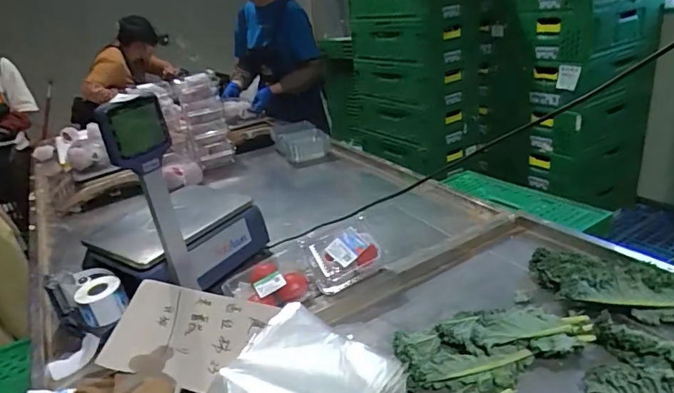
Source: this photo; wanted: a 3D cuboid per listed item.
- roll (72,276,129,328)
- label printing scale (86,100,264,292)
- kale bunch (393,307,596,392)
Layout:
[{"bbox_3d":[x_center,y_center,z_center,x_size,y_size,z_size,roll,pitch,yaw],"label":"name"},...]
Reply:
[{"bbox_3d":[-0.492,0.220,0.990,0.088,0.063,0.096,-6,24,3],"label":"roll"},{"bbox_3d":[-0.378,-0.027,1.069,0.276,0.437,0.347,7,28,30],"label":"label printing scale"},{"bbox_3d":[0.278,0.246,0.844,0.351,0.046,0.174,-12,25,-10],"label":"kale bunch"}]

